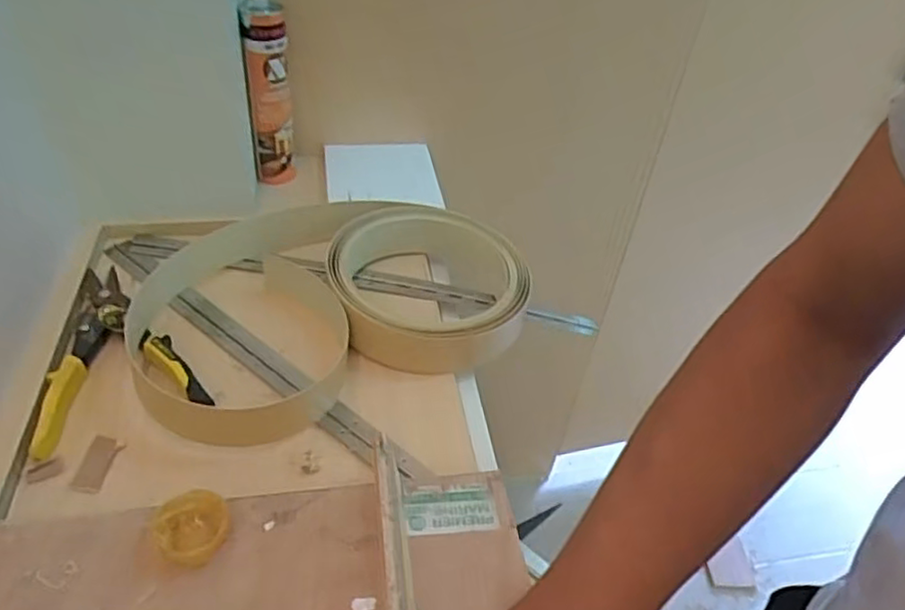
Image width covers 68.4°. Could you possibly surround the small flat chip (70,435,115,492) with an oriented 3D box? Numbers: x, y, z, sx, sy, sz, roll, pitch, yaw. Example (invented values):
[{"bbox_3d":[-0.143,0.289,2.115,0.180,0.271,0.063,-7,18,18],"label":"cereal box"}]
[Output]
[{"bbox_3d":[-0.294,0.130,0.547,0.021,0.009,0.050,4,41,-3],"label":"small flat chip"}]

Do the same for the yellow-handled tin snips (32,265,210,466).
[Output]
[{"bbox_3d":[-0.325,0.039,0.623,0.135,0.019,0.204,-18,47,-25],"label":"yellow-handled tin snips"}]

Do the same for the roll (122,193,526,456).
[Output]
[{"bbox_3d":[-0.128,-0.018,0.696,0.394,0.065,0.296,-17,46,-25],"label":"roll"}]

